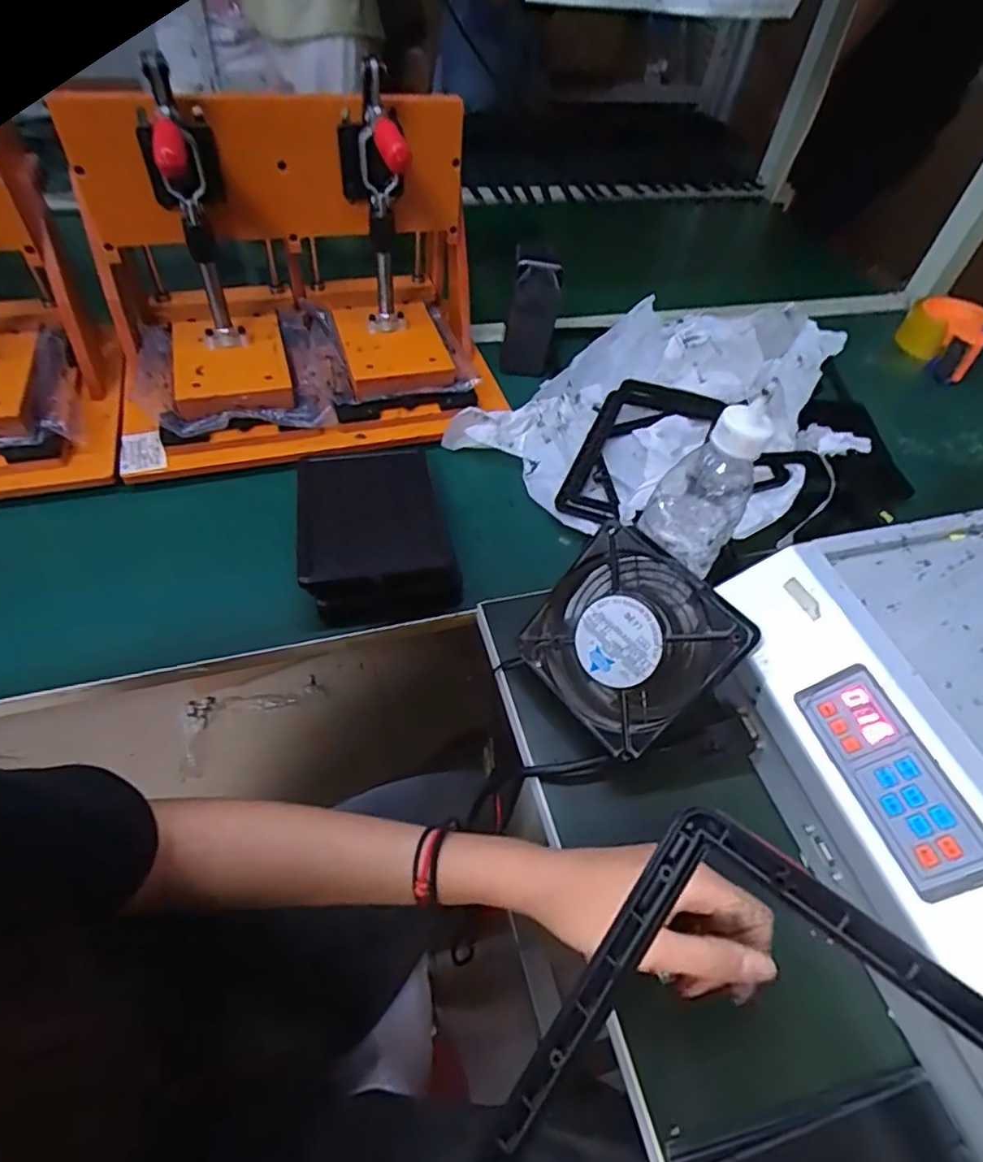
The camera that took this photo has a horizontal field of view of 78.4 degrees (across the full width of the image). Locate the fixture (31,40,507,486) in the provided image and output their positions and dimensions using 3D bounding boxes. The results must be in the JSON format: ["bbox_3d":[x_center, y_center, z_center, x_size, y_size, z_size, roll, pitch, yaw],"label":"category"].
[{"bbox_3d":[-0.184,-0.291,0.568,0.350,0.258,0.245,-9,54,-13],"label":"fixture"}]

